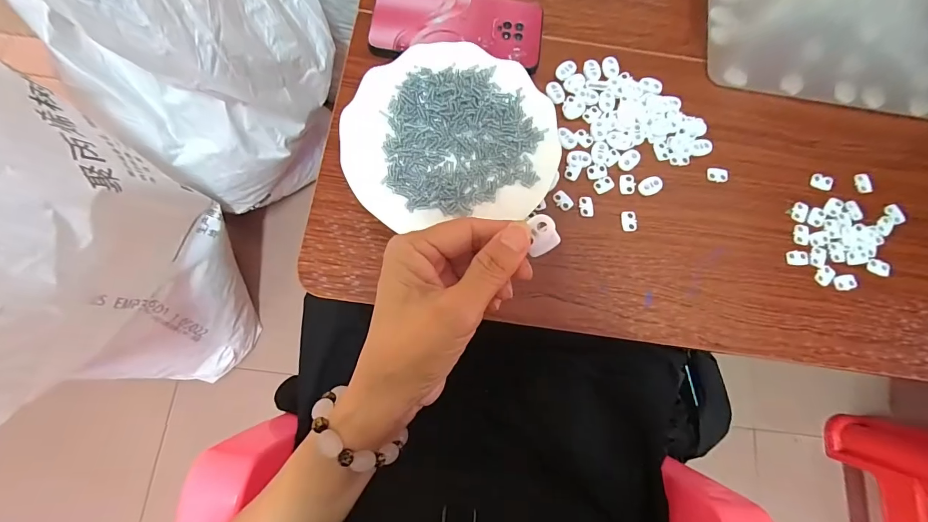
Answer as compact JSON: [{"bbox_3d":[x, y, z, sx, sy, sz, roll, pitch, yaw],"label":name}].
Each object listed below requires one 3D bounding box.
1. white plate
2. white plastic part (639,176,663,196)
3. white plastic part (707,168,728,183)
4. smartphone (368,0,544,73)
[{"bbox_3d":[-0.012,-0.115,0.352,0.182,0.031,0.168,1,78,-3],"label":"white plate"},{"bbox_3d":[0.171,-0.068,0.360,0.021,0.006,0.016,-23,80,-8],"label":"white plastic part"},{"bbox_3d":[0.238,-0.081,0.367,0.018,0.004,0.013,6,78,-1],"label":"white plastic part"},{"bbox_3d":[-0.006,-0.231,0.385,0.163,0.012,0.076,7,78,-1],"label":"smartphone"}]

